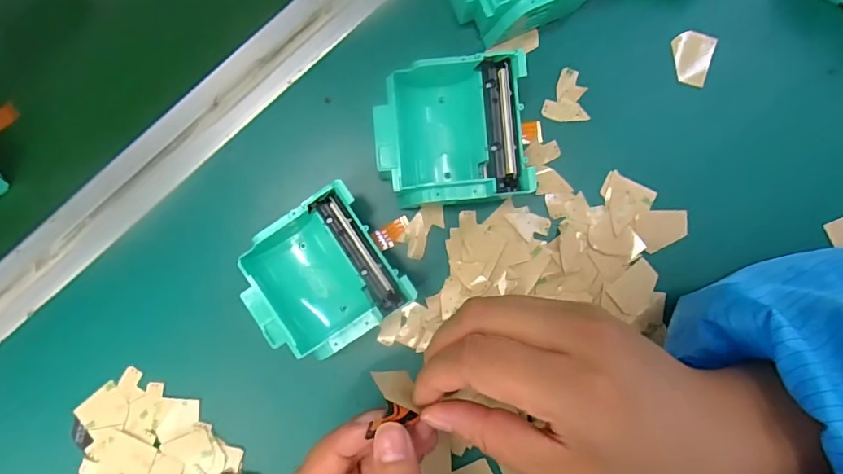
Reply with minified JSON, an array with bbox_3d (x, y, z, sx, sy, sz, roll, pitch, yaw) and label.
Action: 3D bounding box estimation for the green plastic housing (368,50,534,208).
[{"bbox_3d":[0.015,-0.057,0.270,0.077,0.038,0.078,-6,87,2],"label":"green plastic housing"}]

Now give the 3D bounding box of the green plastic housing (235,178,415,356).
[{"bbox_3d":[-0.053,0.023,0.271,0.076,0.037,0.071,-34,87,1],"label":"green plastic housing"}]

